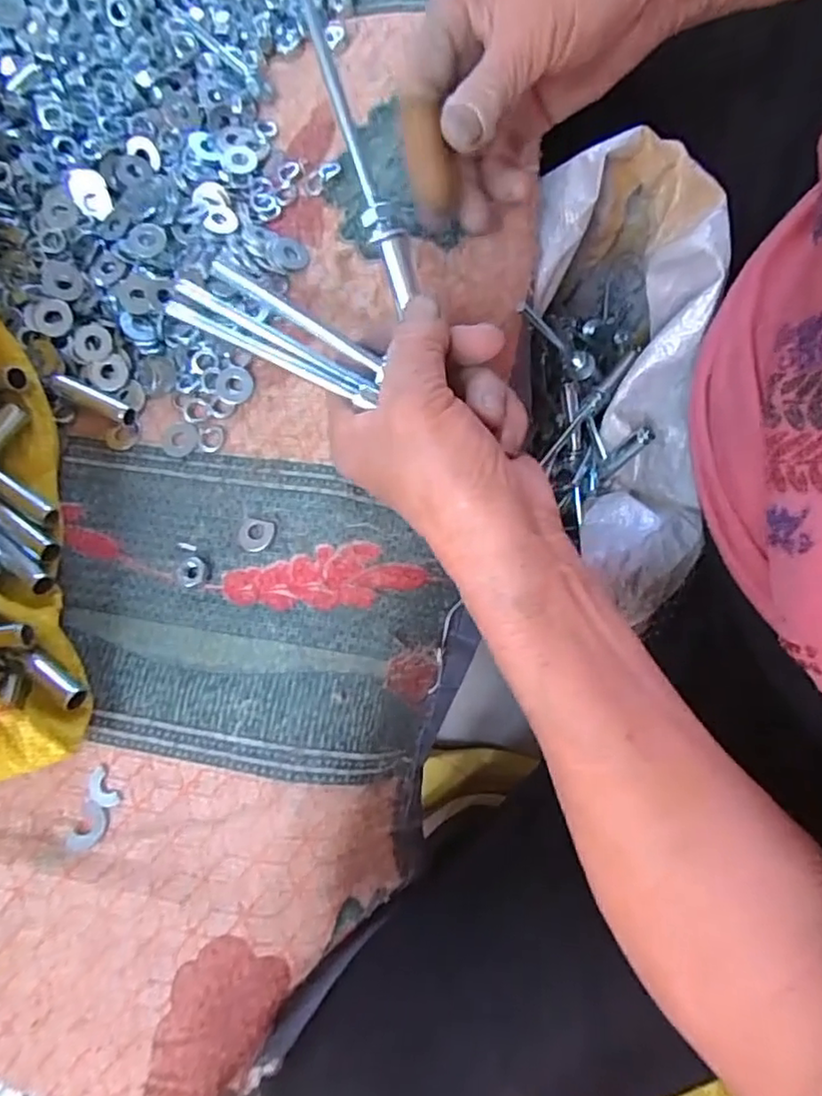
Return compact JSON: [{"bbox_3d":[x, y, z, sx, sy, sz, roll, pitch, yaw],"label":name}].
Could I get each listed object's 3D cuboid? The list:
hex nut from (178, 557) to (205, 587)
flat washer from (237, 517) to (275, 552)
[{"bbox_3d":[-0.102,0.011,0.288,0.014,0.005,0.013,32,81,6],"label":"hex nut"},{"bbox_3d":[-0.073,-0.006,0.289,0.017,0.004,0.016,0,79,0],"label":"flat washer"}]

